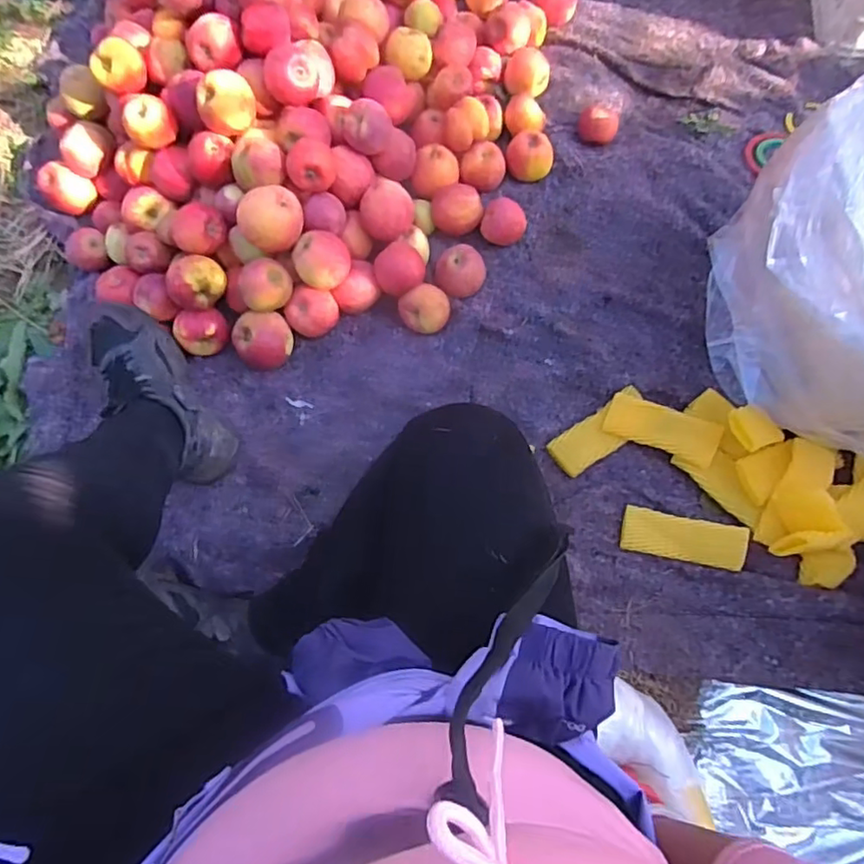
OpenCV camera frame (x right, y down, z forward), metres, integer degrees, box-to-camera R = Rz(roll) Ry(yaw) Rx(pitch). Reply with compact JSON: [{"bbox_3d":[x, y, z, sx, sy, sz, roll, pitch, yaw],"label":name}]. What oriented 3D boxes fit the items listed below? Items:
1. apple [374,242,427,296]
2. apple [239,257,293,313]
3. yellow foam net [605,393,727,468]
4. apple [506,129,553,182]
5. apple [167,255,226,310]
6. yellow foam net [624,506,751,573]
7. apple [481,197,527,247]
[{"bbox_3d":[-0.047,-0.235,0.890,0.067,0.064,0.063,-1,74,2],"label":"apple"},{"bbox_3d":[-0.235,-0.209,0.864,0.073,0.055,0.060,-29,75,-6],"label":"apple"},{"bbox_3d":[0.318,-0.005,0.841,0.146,0.016,0.059,20,98,16],"label":"yellow foam net"},{"bbox_3d":[0.161,-0.453,0.998,0.073,0.057,0.067,-1,74,2],"label":"apple"},{"bbox_3d":[-0.339,-0.214,0.883,0.084,0.062,0.062,-24,75,-5],"label":"apple"},{"bbox_3d":[0.335,0.142,0.810,0.155,0.012,0.058,10,88,12],"label":"yellow foam net"},{"bbox_3d":[0.114,-0.329,0.967,0.069,0.056,0.068,-1,74,2],"label":"apple"}]

